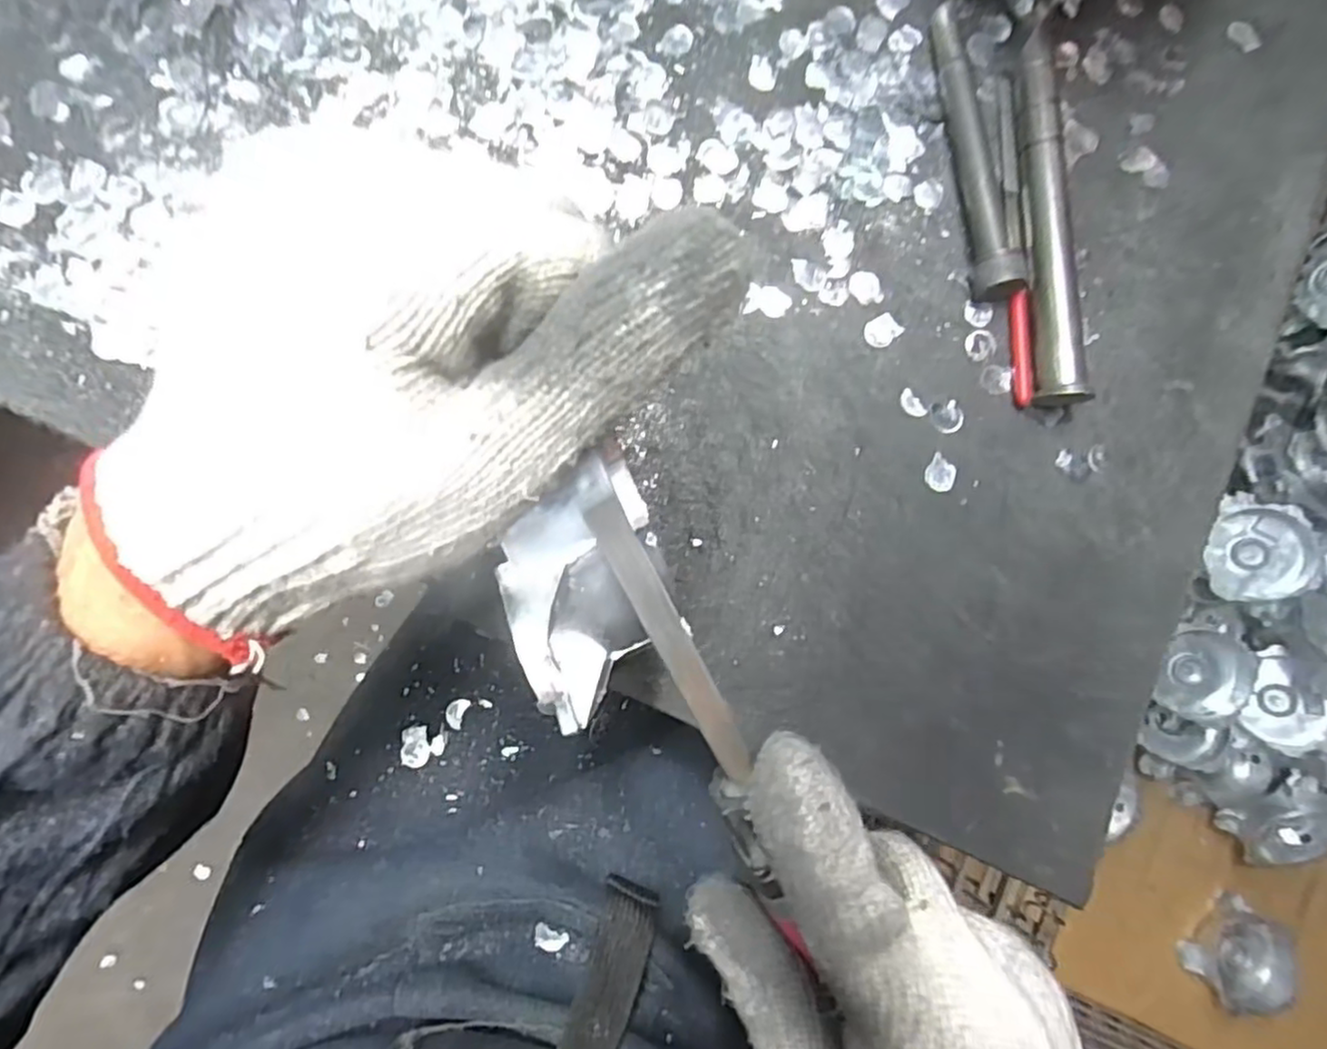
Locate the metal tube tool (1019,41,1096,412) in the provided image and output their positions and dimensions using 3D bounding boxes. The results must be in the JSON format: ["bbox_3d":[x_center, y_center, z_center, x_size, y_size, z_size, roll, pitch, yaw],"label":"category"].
[{"bbox_3d":[0.188,-0.144,0.339,0.019,0.022,0.174,2,83,-7],"label":"metal tube tool"}]

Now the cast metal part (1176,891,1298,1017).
[{"bbox_3d":[0.804,0.607,0.967,0.131,0.061,0.131,1,83,-7],"label":"cast metal part"}]

